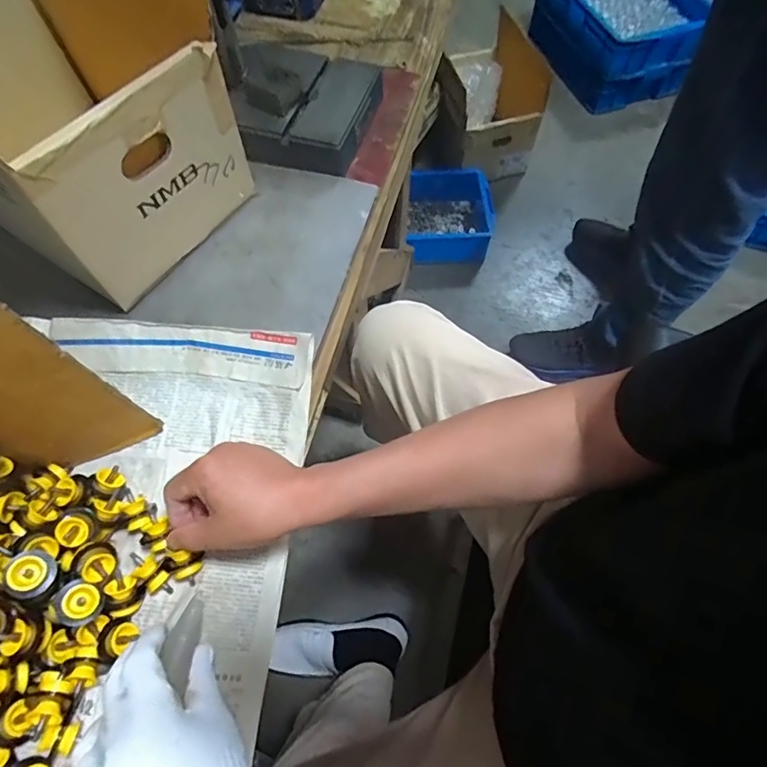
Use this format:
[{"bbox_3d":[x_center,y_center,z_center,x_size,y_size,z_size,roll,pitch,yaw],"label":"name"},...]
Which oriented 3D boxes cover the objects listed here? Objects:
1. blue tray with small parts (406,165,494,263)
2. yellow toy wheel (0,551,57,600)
[{"bbox_3d":[0.182,-0.460,1.356,0.221,0.123,0.259,3,64,3],"label":"blue tray with small parts"},{"bbox_3d":[-0.280,0.150,0.387,0.033,0.025,0.032,44,47,-21],"label":"yellow toy wheel"}]

